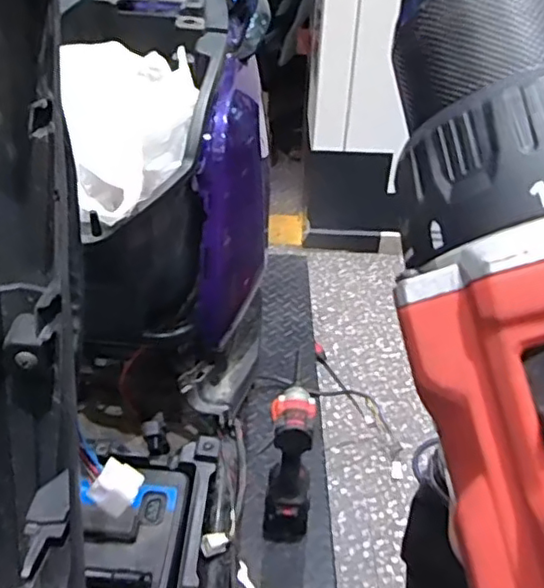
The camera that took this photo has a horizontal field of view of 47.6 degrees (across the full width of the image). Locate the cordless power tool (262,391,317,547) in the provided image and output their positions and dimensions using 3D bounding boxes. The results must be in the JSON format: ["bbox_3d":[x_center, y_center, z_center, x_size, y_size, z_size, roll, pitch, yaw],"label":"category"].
[{"bbox_3d":[0.028,0.291,0.998,0.073,0.252,0.098,7,33,6],"label":"cordless power tool"}]

